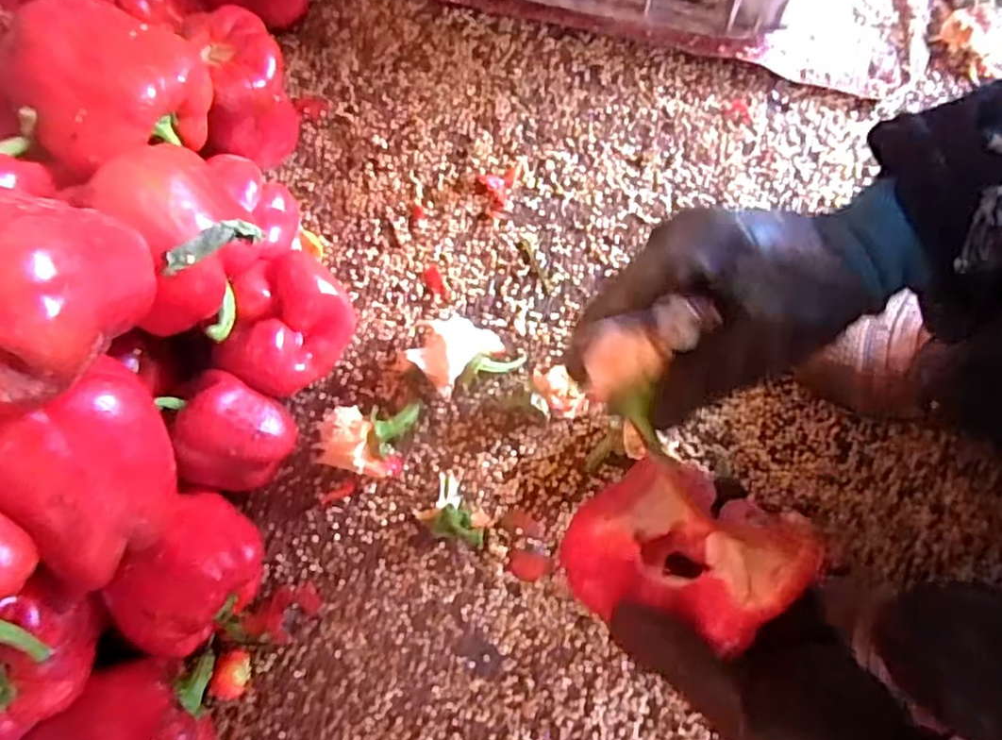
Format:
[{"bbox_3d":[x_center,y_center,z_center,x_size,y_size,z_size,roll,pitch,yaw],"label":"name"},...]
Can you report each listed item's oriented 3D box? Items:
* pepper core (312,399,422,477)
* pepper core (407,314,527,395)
[{"bbox_3d":[-0.092,0.046,0.460,0.059,0.035,0.049,5,76,2],"label":"pepper core"},{"bbox_3d":[-0.027,-0.012,0.478,0.060,0.032,0.061,-42,79,-9],"label":"pepper core"}]

